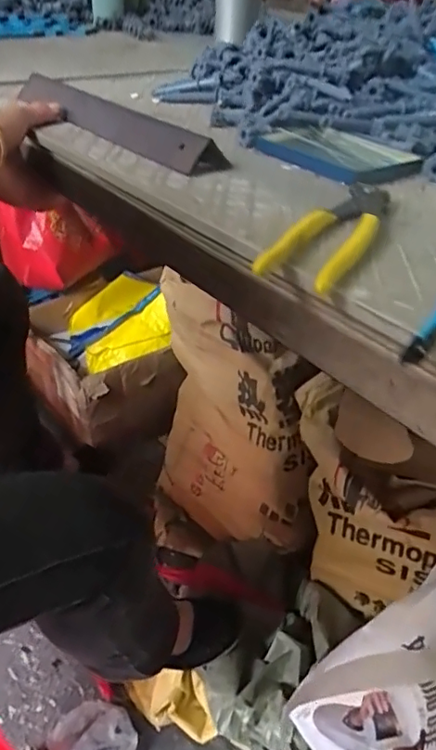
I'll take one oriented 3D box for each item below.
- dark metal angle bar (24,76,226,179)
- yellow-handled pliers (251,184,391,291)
[{"bbox_3d":[-0.109,-0.250,0.527,0.045,0.028,0.297,-28,50,-33],"label":"dark metal angle bar"},{"bbox_3d":[0.080,-0.098,0.363,0.048,0.017,0.137,26,44,26],"label":"yellow-handled pliers"}]

